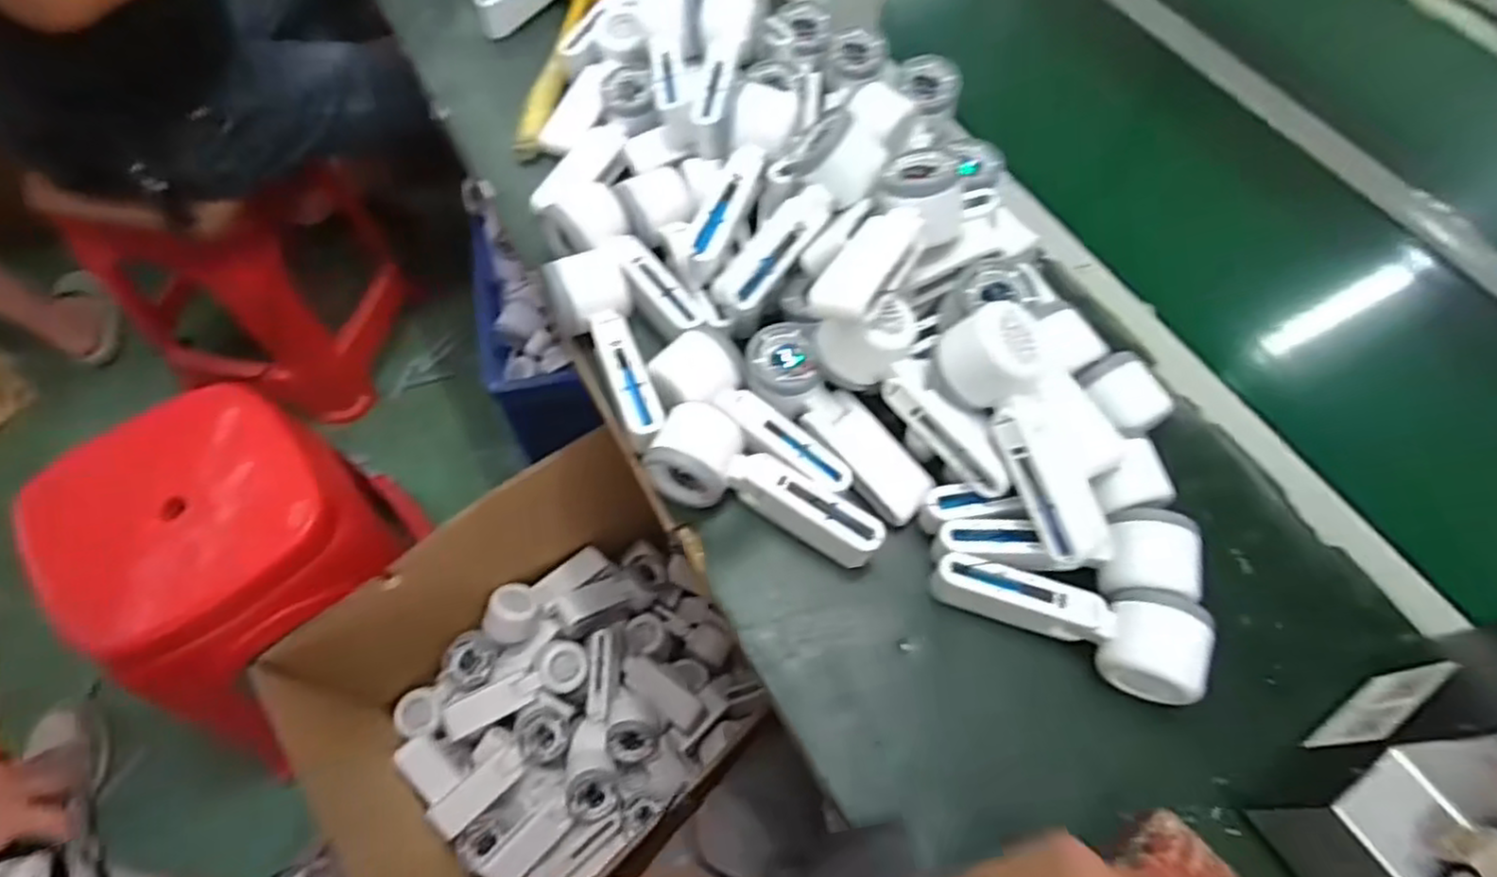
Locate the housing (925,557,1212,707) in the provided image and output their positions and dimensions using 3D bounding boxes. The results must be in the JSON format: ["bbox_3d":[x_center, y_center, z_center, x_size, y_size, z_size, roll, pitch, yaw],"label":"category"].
[{"bbox_3d":[0.209,0.114,0.479,0.170,0.048,0.065,24,63,10],"label":"housing"}]

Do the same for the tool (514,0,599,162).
[{"bbox_3d":[-0.186,-0.389,0.727,0.046,0.031,0.276,6,62,1],"label":"tool"}]

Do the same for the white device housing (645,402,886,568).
[{"bbox_3d":[0.013,0.036,0.508,0.167,0.049,0.061,25,64,11],"label":"white device housing"}]

